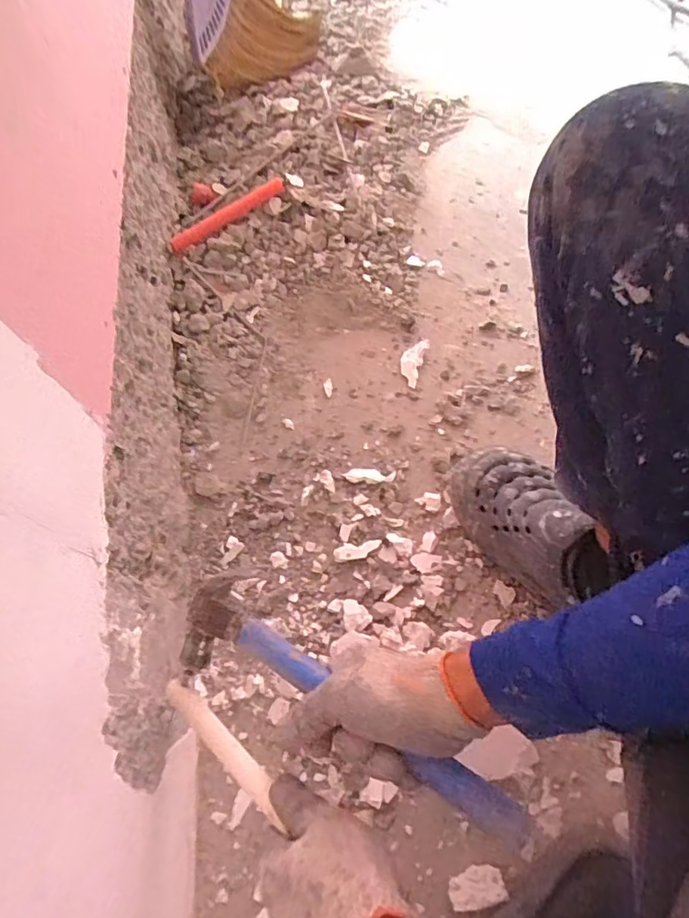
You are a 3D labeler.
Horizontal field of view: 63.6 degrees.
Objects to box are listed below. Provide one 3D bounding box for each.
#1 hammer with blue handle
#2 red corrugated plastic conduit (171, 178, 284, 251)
[{"bbox_3d":[-0.006,0.190,0.433,0.300,0.056,0.086,25,69,23],"label":"hammer with blue handle"},{"bbox_3d":[-0.169,-0.361,0.820,0.193,0.022,0.022,-38,70,-12],"label":"red corrugated plastic conduit"}]

